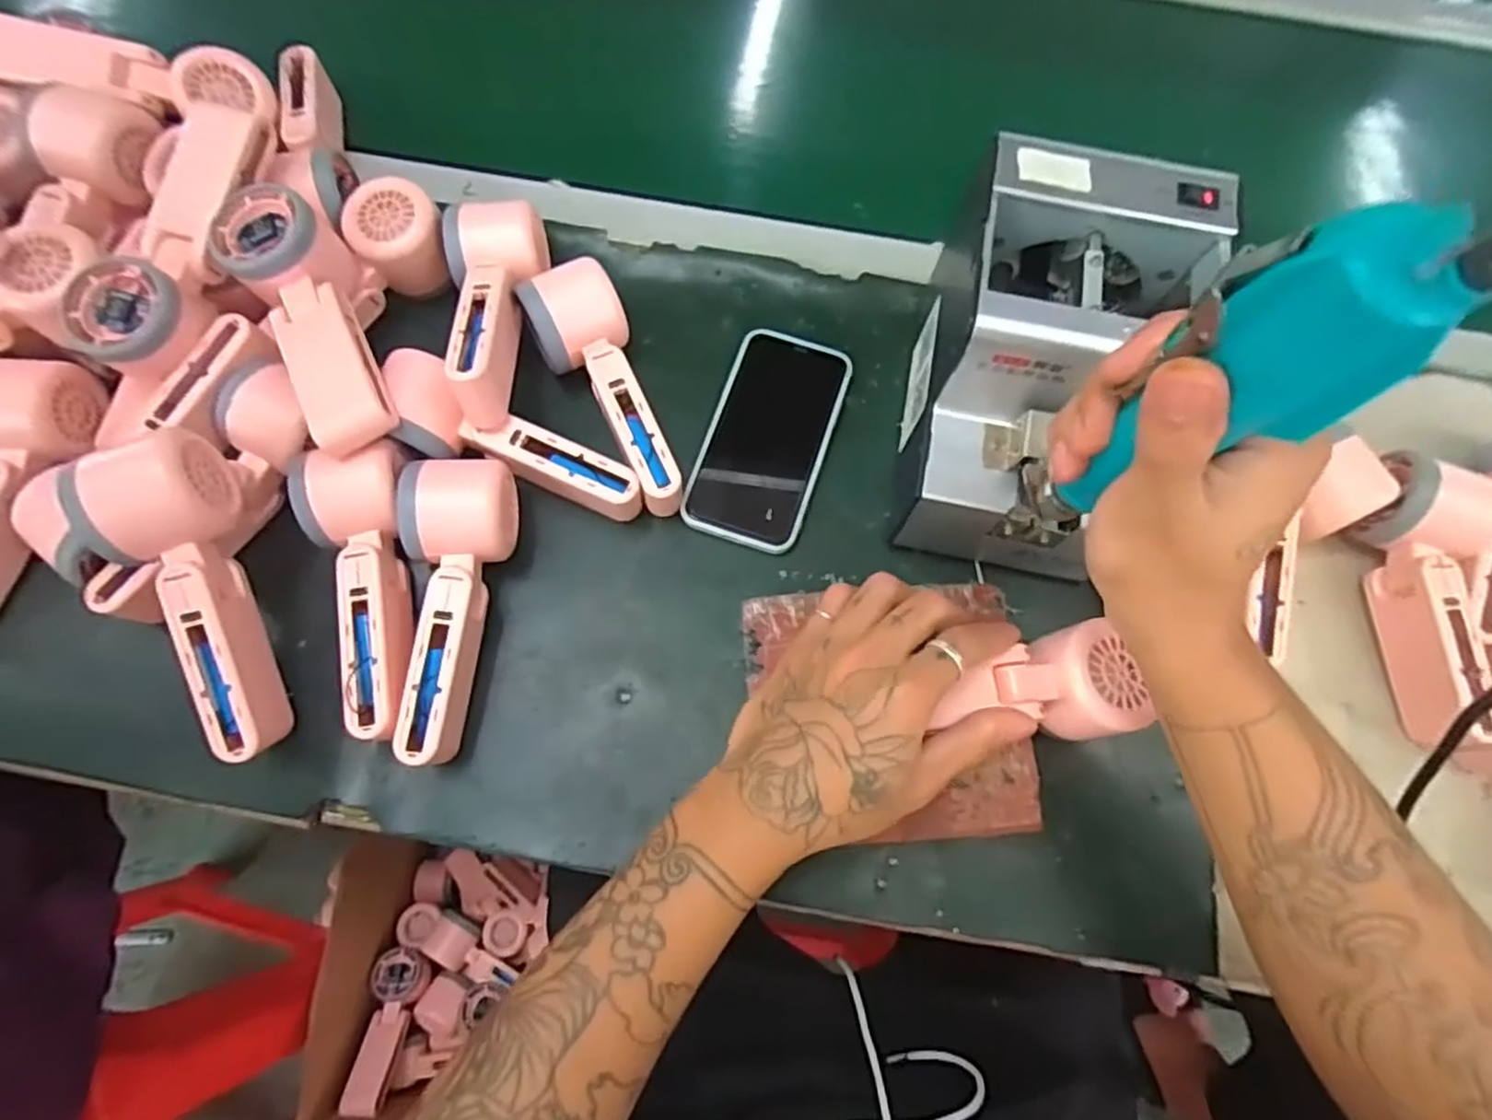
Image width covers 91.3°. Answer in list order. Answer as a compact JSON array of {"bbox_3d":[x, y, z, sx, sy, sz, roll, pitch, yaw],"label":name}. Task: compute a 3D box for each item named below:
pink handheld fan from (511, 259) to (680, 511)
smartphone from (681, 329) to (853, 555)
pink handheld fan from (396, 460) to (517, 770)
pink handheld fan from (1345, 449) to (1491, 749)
[{"bbox_3d":[-0.087,-0.102,0.443,0.058,0.053,0.153,-19,73,-9],"label":"pink handheld fan"},{"bbox_3d":[0.014,-0.077,0.471,0.076,0.017,0.145,18,71,3],"label":"smartphone"},{"bbox_3d":[-0.163,0.025,0.396,0.052,0.049,0.161,2,71,-2],"label":"pink handheld fan"},{"bbox_3d":[0.402,0.024,0.426,0.058,0.054,0.163,8,71,0],"label":"pink handheld fan"}]

